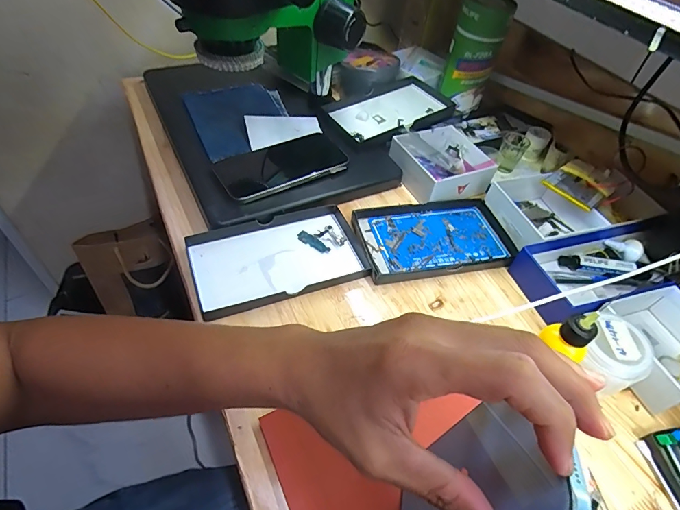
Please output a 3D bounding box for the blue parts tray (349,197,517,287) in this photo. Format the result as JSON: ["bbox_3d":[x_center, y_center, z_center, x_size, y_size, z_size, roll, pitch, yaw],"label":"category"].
[{"bbox_3d":[0.110,-0.021,0.458,0.177,0.017,0.108,-7,51,-13],"label":"blue parts tray"}]

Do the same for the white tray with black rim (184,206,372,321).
[{"bbox_3d":[-0.063,-0.001,0.414,0.174,0.018,0.107,-16,54,-20],"label":"white tray with black rim"}]

